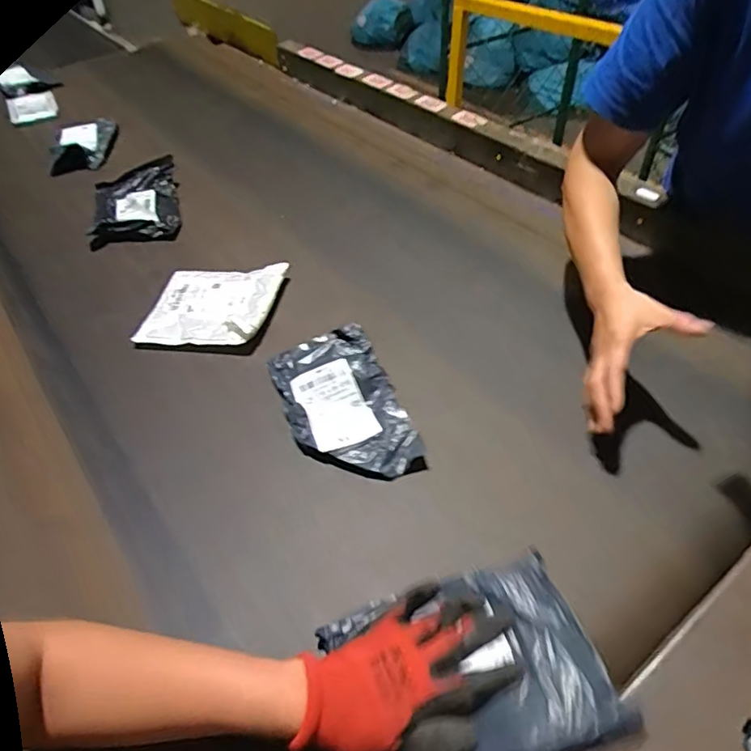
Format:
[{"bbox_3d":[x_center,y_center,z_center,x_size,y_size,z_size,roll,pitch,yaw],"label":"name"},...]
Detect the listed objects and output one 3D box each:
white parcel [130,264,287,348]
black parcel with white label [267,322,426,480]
[{"bbox_3d":[-0.227,-0.104,0.772,0.171,0.031,0.152,2,49,5],"label":"white parcel"},{"bbox_3d":[-0.039,0.036,0.653,0.127,0.040,0.204,-18,50,-12],"label":"black parcel with white label"}]

